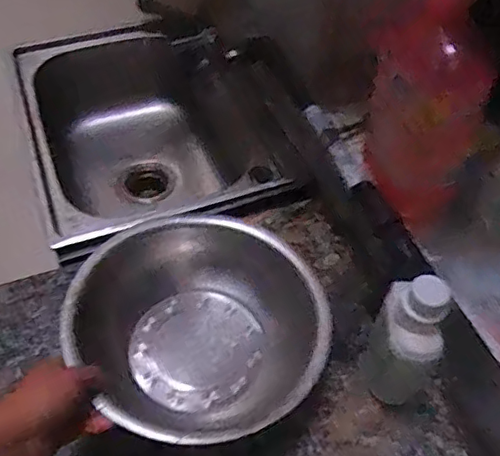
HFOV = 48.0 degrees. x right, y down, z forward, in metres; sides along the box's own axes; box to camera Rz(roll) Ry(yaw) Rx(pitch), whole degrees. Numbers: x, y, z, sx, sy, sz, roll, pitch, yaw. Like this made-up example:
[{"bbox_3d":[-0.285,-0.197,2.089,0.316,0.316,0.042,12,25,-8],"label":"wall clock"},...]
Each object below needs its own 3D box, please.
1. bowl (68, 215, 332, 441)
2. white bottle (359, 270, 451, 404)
[{"bbox_3d":[-0.054,0.112,0.632,0.261,0.089,0.272,1,51,-1],"label":"bowl"},{"bbox_3d":[0.164,0.117,0.587,0.070,0.181,0.067,1,51,-1],"label":"white bottle"}]

